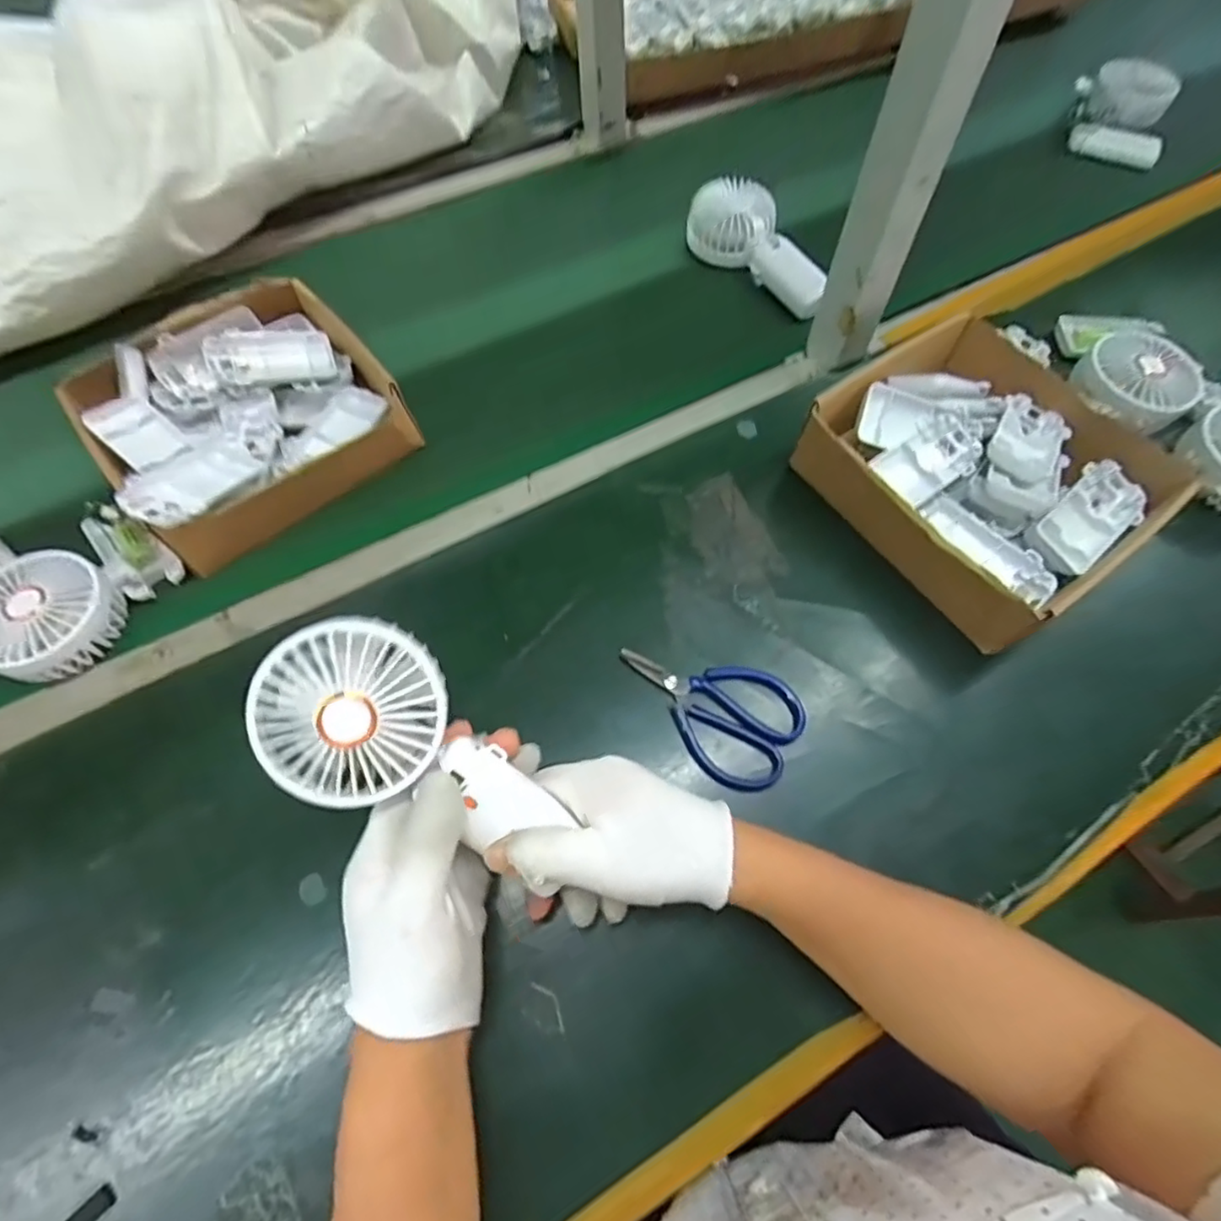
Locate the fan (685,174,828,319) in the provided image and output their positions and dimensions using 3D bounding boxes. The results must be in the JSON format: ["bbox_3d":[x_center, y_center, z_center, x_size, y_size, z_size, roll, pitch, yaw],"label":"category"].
[{"bbox_3d":[0.144,-0.350,0.611,0.067,0.055,0.170,-27,64,-14],"label":"fan"}]

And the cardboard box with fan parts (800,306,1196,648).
[{"bbox_3d":[0.276,-0.104,0.473,0.185,0.079,0.213,-32,66,-16],"label":"cardboard box with fan parts"}]

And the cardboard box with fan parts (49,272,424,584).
[{"bbox_3d":[-0.297,-0.161,0.512,0.203,0.069,0.198,-39,67,-19],"label":"cardboard box with fan parts"}]

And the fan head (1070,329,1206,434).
[{"bbox_3d":[0.444,-0.196,0.525,0.086,0.037,0.083,0,61,0],"label":"fan head"}]

